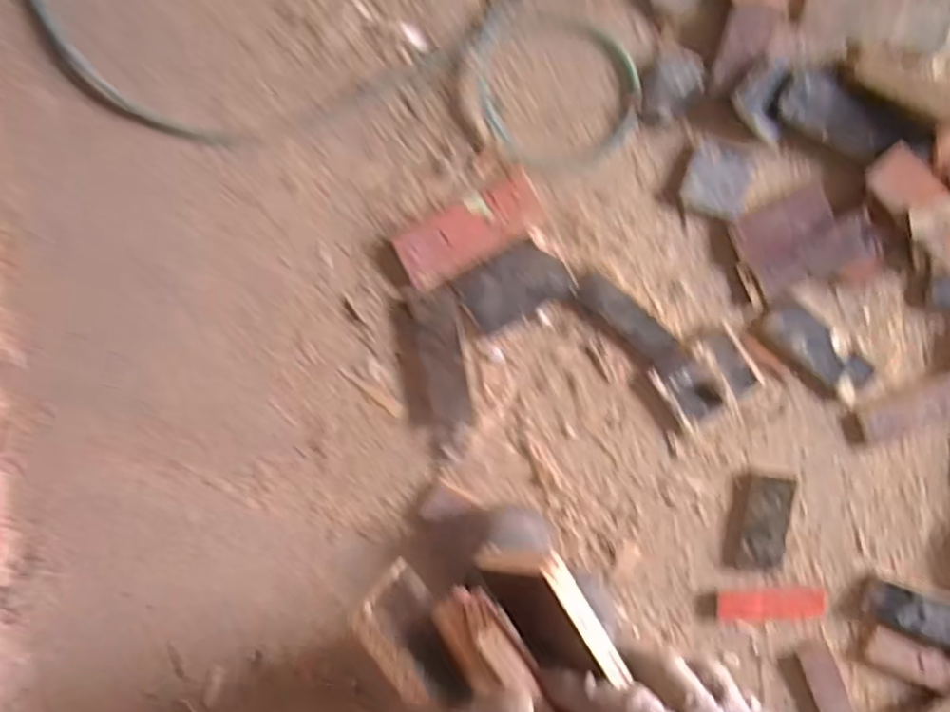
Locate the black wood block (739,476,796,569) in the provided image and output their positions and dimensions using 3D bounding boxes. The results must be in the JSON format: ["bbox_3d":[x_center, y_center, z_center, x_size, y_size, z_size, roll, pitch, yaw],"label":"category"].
[{"bbox_3d":[0.424,0.244,0.991,0.061,0.019,0.142,4,100,-1],"label":"black wood block"}]

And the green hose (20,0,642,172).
[{"bbox_3d":[-0.195,-0.380,0.873,0.816,0.024,0.244,9,100,-2],"label":"green hose"}]

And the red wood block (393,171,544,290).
[{"bbox_3d":[-0.006,-0.166,0.911,0.196,0.018,0.077,-29,99,4],"label":"red wood block"}]

